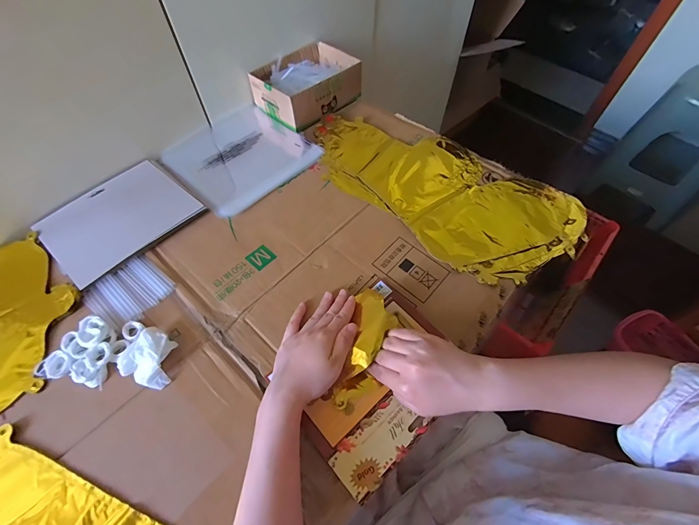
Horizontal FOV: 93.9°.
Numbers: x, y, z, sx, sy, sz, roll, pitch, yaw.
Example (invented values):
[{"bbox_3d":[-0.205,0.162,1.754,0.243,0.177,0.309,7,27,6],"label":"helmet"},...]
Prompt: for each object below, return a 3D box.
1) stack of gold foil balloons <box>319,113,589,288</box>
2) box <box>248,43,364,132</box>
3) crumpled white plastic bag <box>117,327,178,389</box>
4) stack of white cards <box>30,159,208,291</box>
[{"bbox_3d":[0.135,-0.127,0.535,0.441,0.012,0.225,33,63,18],"label":"stack of gold foil balloons"},{"bbox_3d":[-0.083,-0.358,0.657,0.192,0.064,0.139,-38,66,-22],"label":"box"},{"bbox_3d":[-0.224,0.109,0.371,0.062,0.022,0.054,31,62,17],"label":"crumpled white plastic bag"},{"bbox_3d":[-0.344,-0.071,0.493,0.156,0.008,0.195,36,64,20],"label":"stack of white cards"}]

